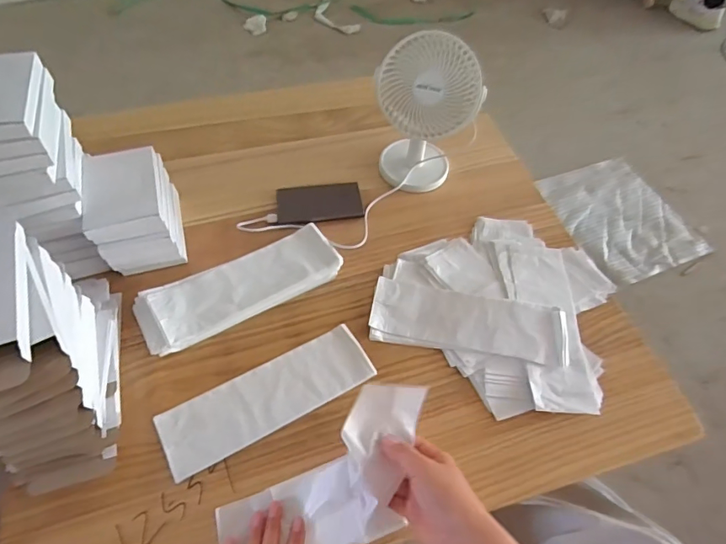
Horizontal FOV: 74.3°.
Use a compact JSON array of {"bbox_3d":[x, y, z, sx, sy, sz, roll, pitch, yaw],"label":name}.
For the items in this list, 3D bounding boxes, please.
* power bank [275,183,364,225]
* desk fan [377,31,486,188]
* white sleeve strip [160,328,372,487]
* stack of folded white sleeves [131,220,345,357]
[{"bbox_3d":[-0.067,-0.109,0.736,0.128,0.009,0.072,-9,56,-8],"label":"power bank"},{"bbox_3d":[0.093,-0.224,0.704,0.147,0.210,0.088,-1,56,-2],"label":"desk fan"},{"bbox_3d":[-0.113,0.147,0.573,0.250,0.009,0.082,-24,60,-18],"label":"white sleeve strip"},{"bbox_3d":[-0.163,0.016,0.647,0.267,0.021,0.100,-26,61,-19],"label":"stack of folded white sleeves"}]

